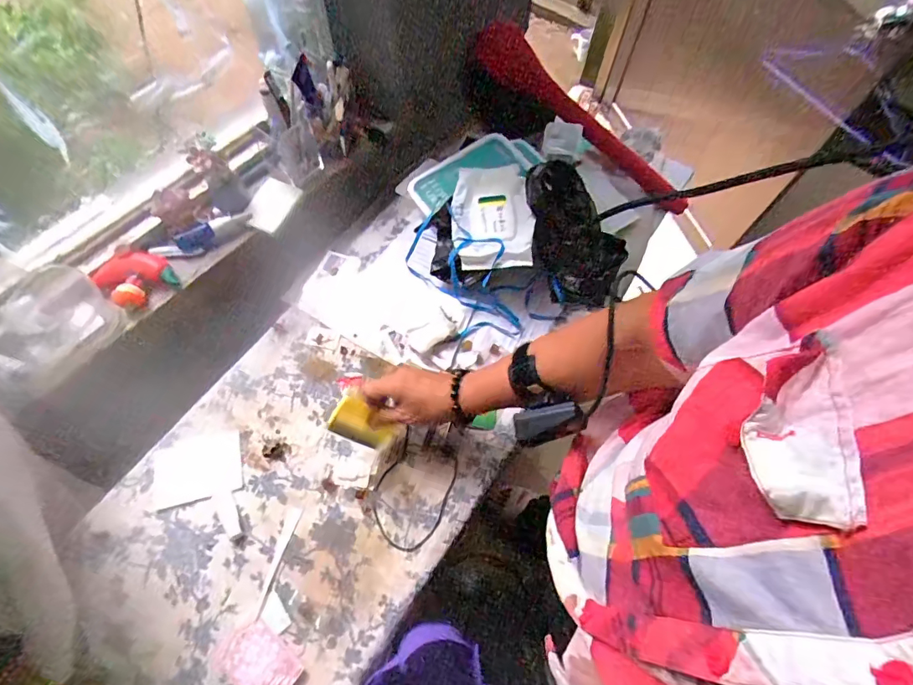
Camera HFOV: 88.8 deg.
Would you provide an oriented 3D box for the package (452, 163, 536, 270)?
[{"bbox_3d":[0.054,-0.191,0.701,0.112,0.027,0.180,-3,64,-2],"label":"package"}]

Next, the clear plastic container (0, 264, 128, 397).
[{"bbox_3d":[-0.542,-0.023,0.620,0.109,0.064,0.146,35,70,13],"label":"clear plastic container"}]

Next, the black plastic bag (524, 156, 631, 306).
[{"bbox_3d":[0.171,-0.160,0.698,0.175,0.123,0.129,37,69,16],"label":"black plastic bag"}]

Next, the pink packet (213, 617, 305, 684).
[{"bbox_3d":[-0.220,0.356,0.518,0.088,0.006,0.062,36,69,15],"label":"pink packet"}]

